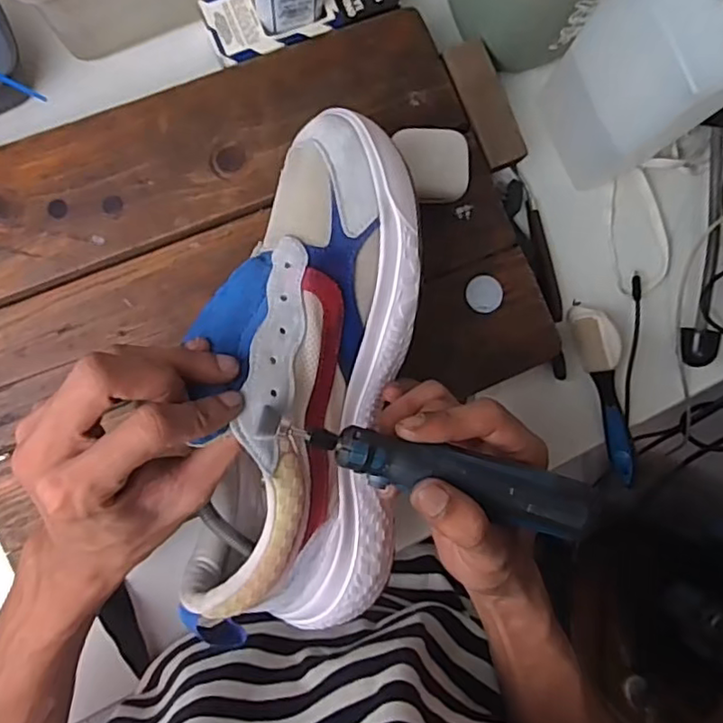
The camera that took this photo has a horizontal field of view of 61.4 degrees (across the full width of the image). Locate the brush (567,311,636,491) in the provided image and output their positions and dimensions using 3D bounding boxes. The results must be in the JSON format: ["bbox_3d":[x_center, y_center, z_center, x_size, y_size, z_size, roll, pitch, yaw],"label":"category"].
[{"bbox_3d":[0.197,0.026,0.479,0.025,0.025,0.141,-15,90,-6],"label":"brush"}]

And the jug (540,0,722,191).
[{"bbox_3d":[0.186,-0.188,0.391,0.067,0.203,0.090,-31,91,-6],"label":"jug"}]

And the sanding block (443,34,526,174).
[{"bbox_3d":[0.092,-0.191,0.449,0.032,0.013,0.096,-23,91,-6],"label":"sanding block"}]

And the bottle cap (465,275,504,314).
[{"bbox_3d":[0.090,-0.049,0.443,0.027,0.004,0.027,0,88,-6],"label":"bottle cap"}]

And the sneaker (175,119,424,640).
[{"bbox_3d":[-0.026,0.009,0.332,0.109,0.086,0.281,9,92,-6],"label":"sneaker"}]

